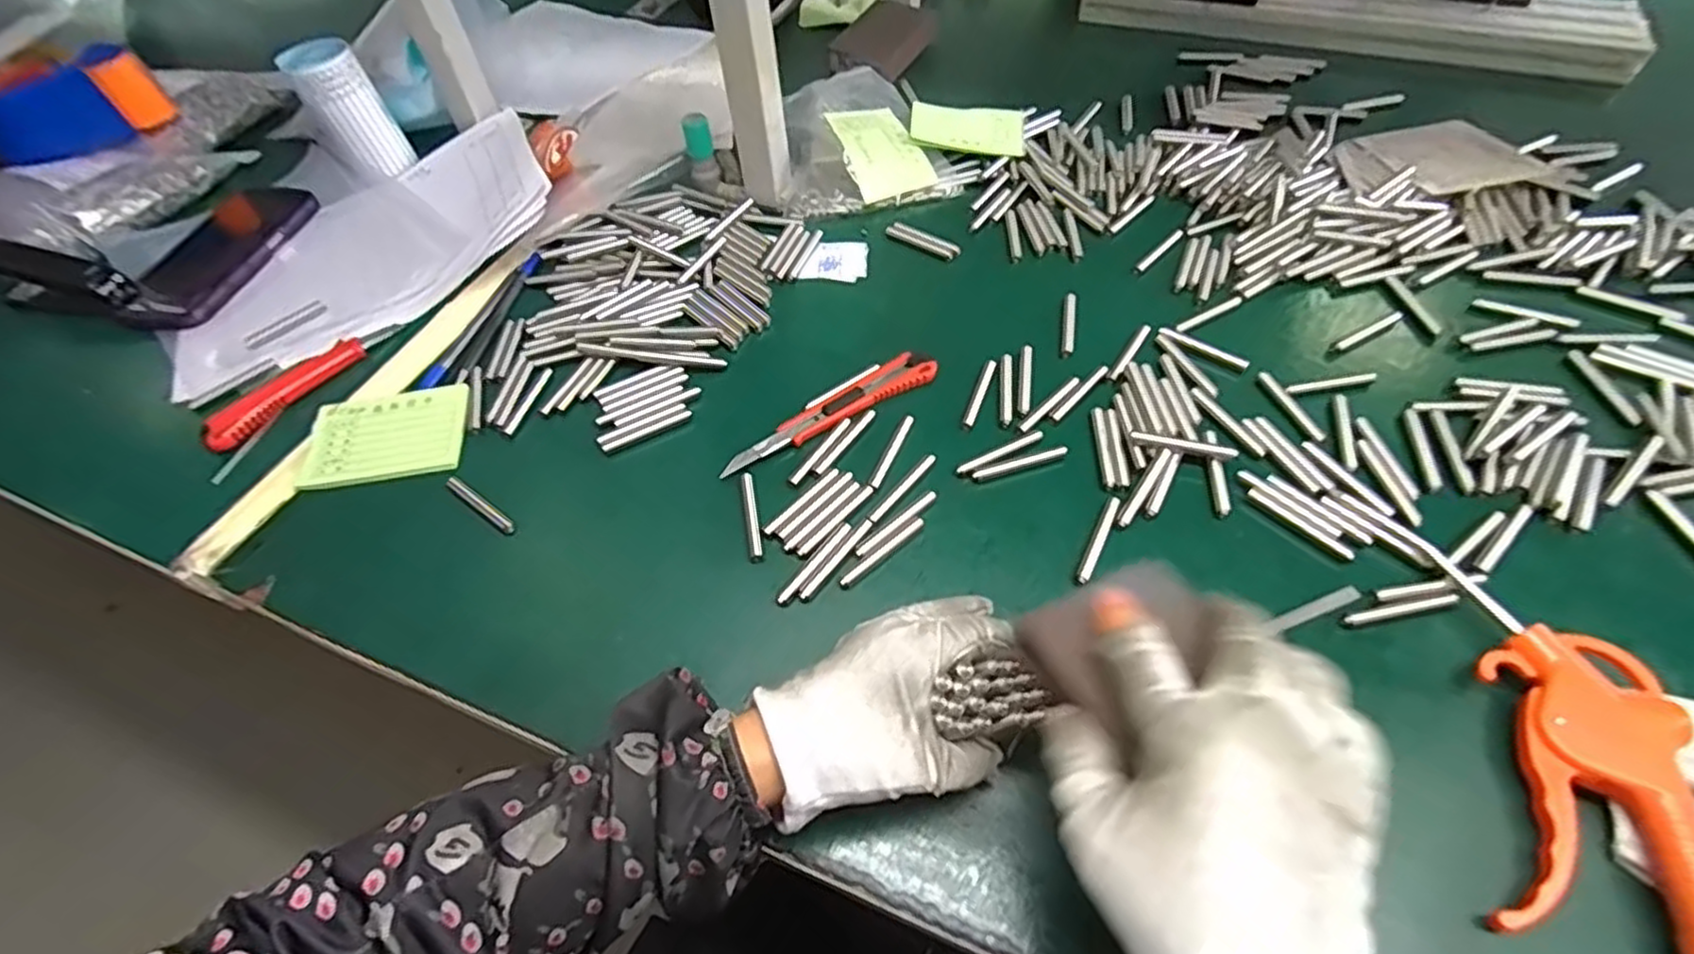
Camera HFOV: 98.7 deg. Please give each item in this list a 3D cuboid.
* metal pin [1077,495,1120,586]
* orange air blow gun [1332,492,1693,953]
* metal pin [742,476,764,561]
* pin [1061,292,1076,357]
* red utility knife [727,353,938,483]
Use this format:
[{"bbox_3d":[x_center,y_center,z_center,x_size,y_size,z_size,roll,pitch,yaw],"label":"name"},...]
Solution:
[{"bbox_3d":[0.136,0.033,0.394,0.008,0.004,0.058,23,58,18],"label":"metal pin"},{"bbox_3d":[0.303,0.117,0.309,0.093,0.026,0.253,6,55,7],"label":"orange air blow gun"},{"bbox_3d":[-0.055,0.021,0.414,0.008,0.005,0.058,-11,54,-5],"label":"metal pin"},{"bbox_3d":[0.151,-0.105,0.494,0.008,0.004,0.062,9,55,9],"label":"pin"},{"bbox_3d":[-0.009,-0.041,0.454,0.149,0.006,0.026,-30,58,-18],"label":"red utility knife"}]

